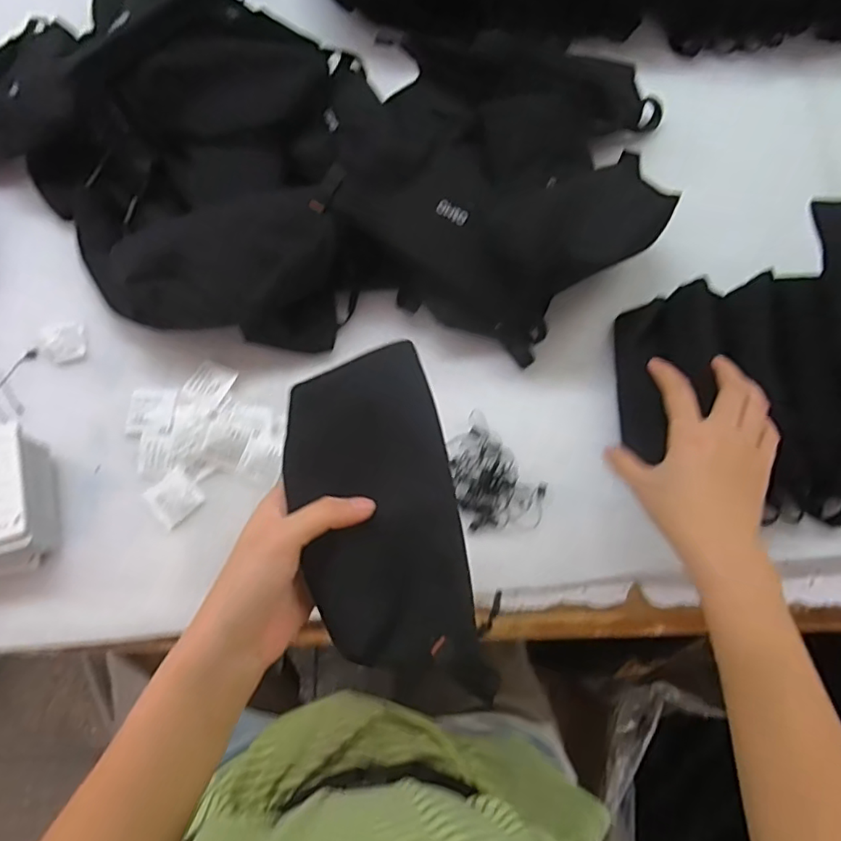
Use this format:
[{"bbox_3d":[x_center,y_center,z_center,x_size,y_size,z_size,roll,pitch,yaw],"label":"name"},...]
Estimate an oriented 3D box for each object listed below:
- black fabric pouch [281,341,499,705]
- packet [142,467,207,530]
[{"bbox_3d":[-0.023,0.060,0.337,0.094,0.020,0.197,-14,81,-5],"label":"black fabric pouch"},{"bbox_3d":[-0.212,0.066,0.492,0.039,0.006,0.040,-40,77,-12],"label":"packet"}]

